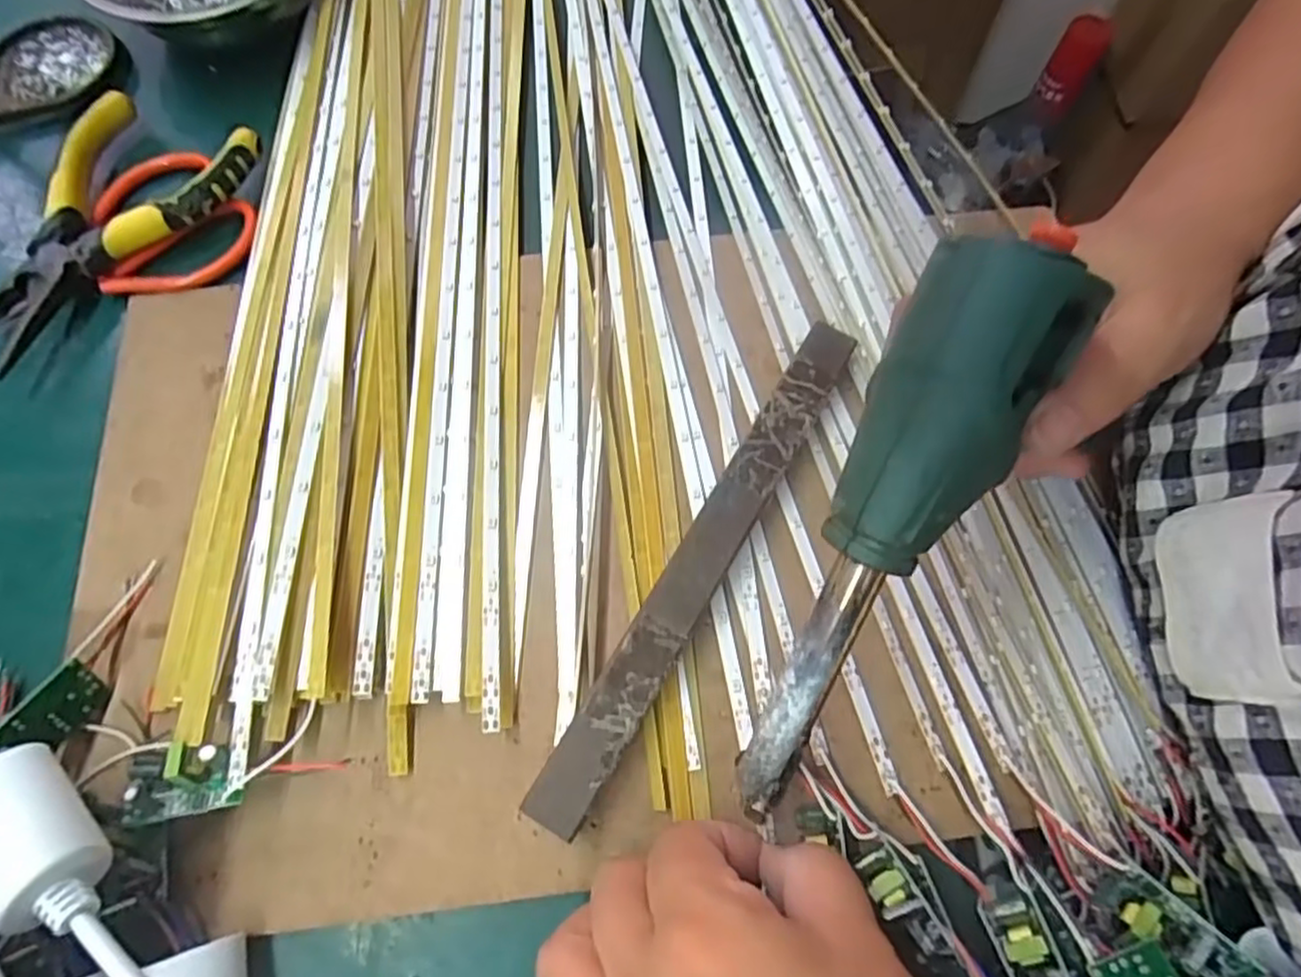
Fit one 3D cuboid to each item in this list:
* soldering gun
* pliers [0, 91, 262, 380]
[{"bbox_3d":[0.065,0.013,0.198,0.039,0.030,0.173,23,109,8],"label":"soldering gun"},{"bbox_3d":[-0.262,-0.127,0.328,0.077,0.021,0.150,35,72,12],"label":"pliers"}]

